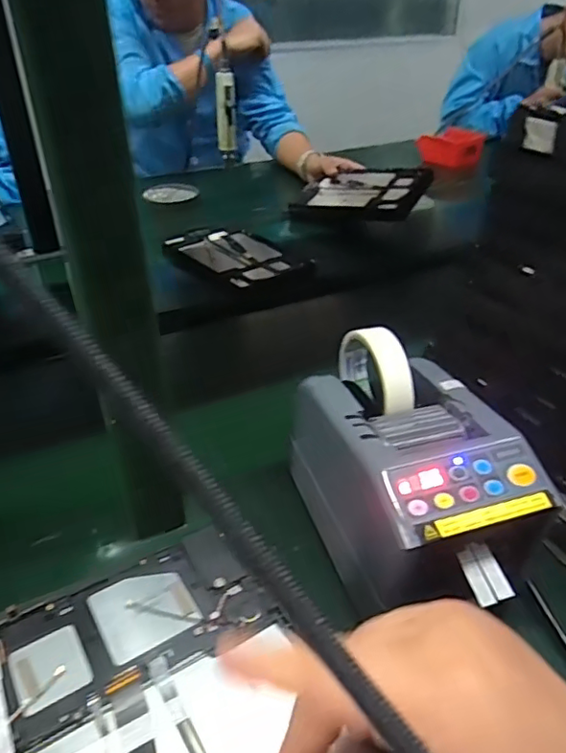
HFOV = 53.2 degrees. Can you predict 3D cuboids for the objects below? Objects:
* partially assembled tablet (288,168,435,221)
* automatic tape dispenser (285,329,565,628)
[{"bbox_3d":[0.146,-0.354,1.080,0.251,0.024,0.171,14,49,35],"label":"partially assembled tablet"},{"bbox_3d":[0.086,0.068,0.404,0.114,0.143,0.208,-12,37,-15],"label":"automatic tape dispenser"}]

